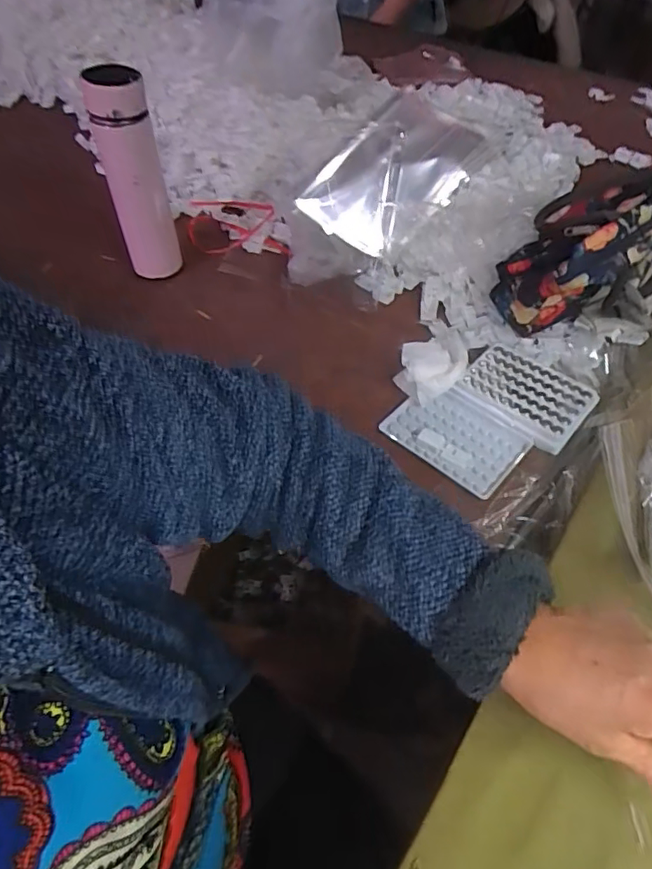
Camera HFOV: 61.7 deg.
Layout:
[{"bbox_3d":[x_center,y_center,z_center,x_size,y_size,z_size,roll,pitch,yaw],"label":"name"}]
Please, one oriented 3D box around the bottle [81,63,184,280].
[{"bbox_3d":[-0.225,-0.296,0.648,0.064,0.231,0.077,-14,53,-11],"label":"bottle"}]

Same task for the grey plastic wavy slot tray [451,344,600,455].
[{"bbox_3d":[0.214,-0.046,0.578,0.122,0.016,0.100,35,59,24],"label":"grey plastic wavy slot tray"}]

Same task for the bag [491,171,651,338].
[{"bbox_3d":[0.291,-0.204,0.595,0.212,0.154,0.125,-30,58,-22],"label":"bag"}]

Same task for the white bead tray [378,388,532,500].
[{"bbox_3d":[0.131,0.000,0.554,0.129,0.014,0.085,36,60,25],"label":"white bead tray"}]

